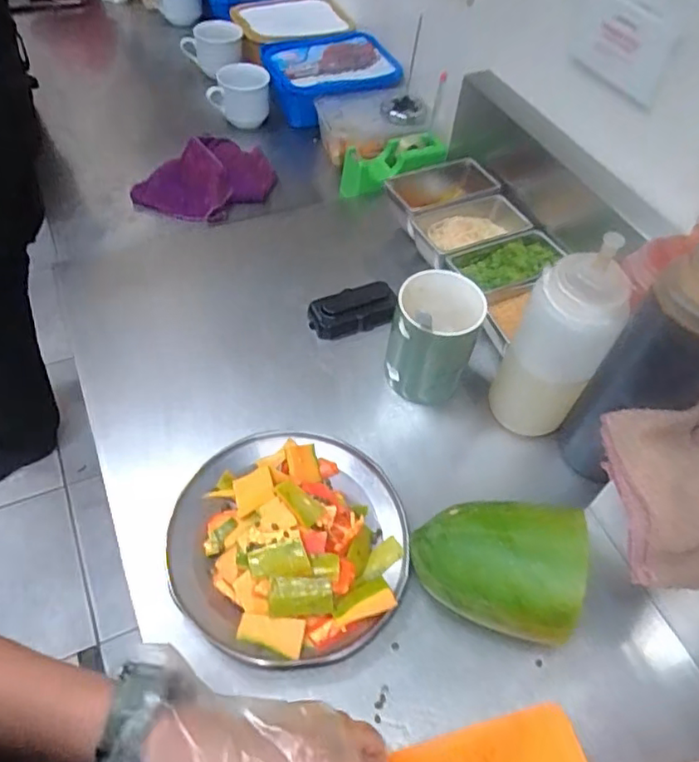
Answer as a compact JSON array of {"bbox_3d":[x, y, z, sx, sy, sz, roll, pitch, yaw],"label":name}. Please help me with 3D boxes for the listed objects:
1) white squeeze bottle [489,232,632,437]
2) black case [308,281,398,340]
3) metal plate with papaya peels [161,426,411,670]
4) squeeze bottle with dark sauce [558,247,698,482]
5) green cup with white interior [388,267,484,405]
[{"bbox_3d":[0.189,-0.031,0.537,0.078,0.209,0.062,24,55,12],"label":"white squeeze bottle"},{"bbox_3d":[0.006,-0.081,0.688,0.102,0.028,0.054,-18,57,-17],"label":"black case"},{"bbox_3d":[-0.050,0.129,0.501,0.193,0.058,0.197,2,54,-3],"label":"metal plate with papaya peels"},{"bbox_3d":[0.257,-0.008,0.497,0.064,0.262,0.076,-31,62,-24],"label":"squeeze bottle with dark sauce"},{"bbox_3d":[0.086,-0.043,0.620,0.084,0.130,0.079,2,54,-3],"label":"green cup with white interior"}]

